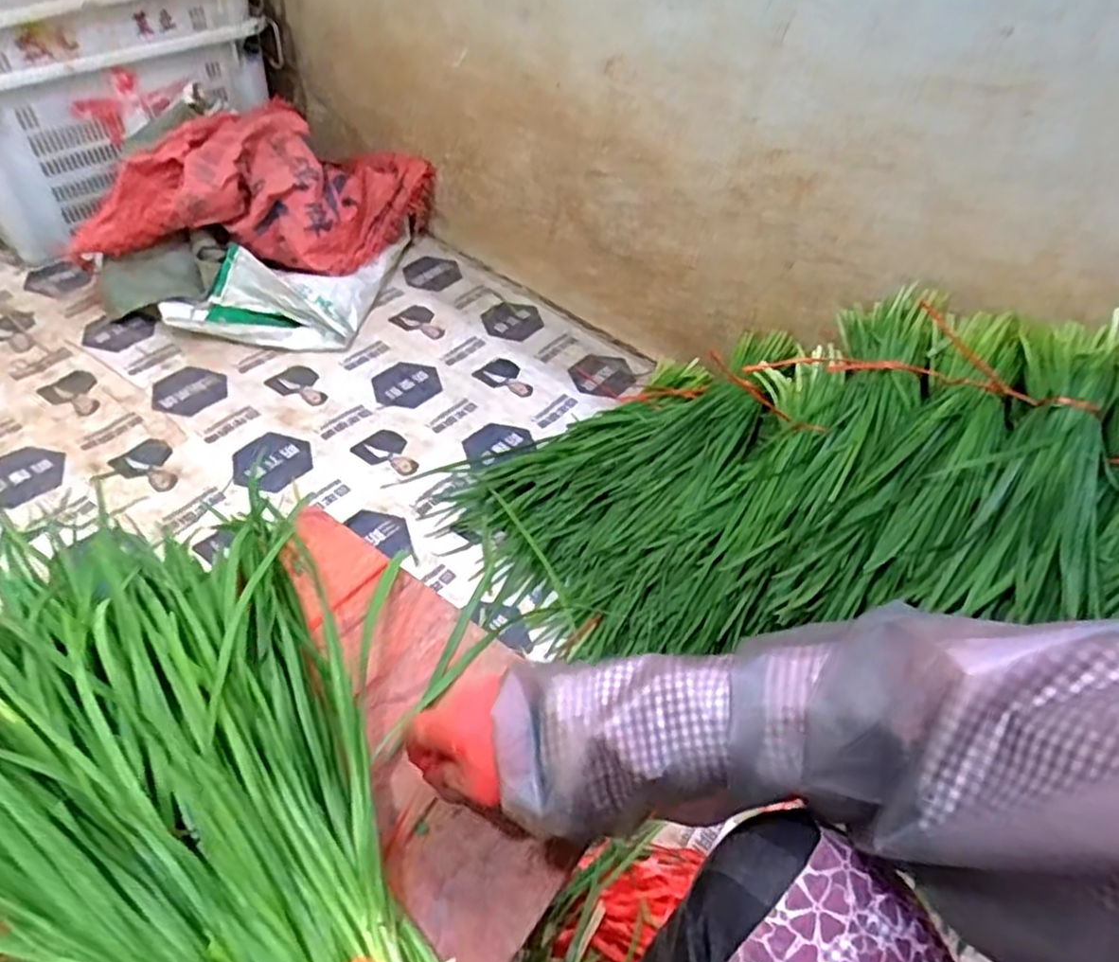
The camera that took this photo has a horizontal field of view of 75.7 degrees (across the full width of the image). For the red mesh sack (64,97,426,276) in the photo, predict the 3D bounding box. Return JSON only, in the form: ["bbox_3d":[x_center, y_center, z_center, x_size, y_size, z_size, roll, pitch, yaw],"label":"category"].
[{"bbox_3d":[-0.618,-0.621,1.566,0.346,0.253,0.704,36,55,24],"label":"red mesh sack"}]

